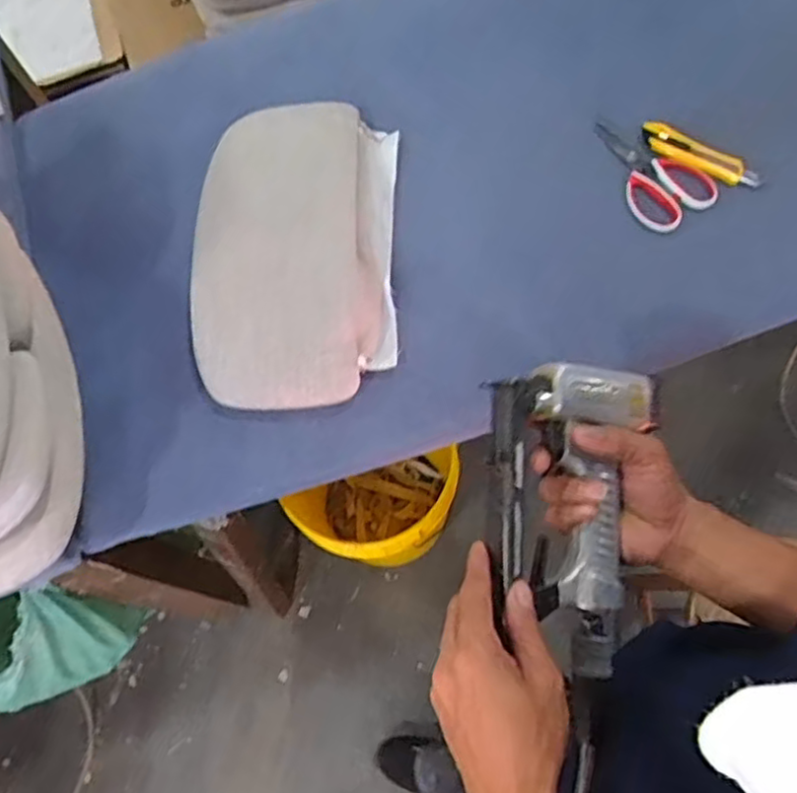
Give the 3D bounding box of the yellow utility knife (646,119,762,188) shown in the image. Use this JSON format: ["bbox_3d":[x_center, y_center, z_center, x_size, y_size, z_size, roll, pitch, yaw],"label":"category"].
[{"bbox_3d":[0.382,-0.304,0.857,0.158,0.024,0.036,30,71,10],"label":"yellow utility knife"}]

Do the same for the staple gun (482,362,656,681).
[{"bbox_3d":[0.123,0.080,0.466,0.124,0.063,0.201,-1,69,-1],"label":"staple gun"}]

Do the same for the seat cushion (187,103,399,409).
[{"bbox_3d":[-0.128,-0.196,0.867,0.246,0.061,0.433,-2,68,5],"label":"seat cushion"}]

